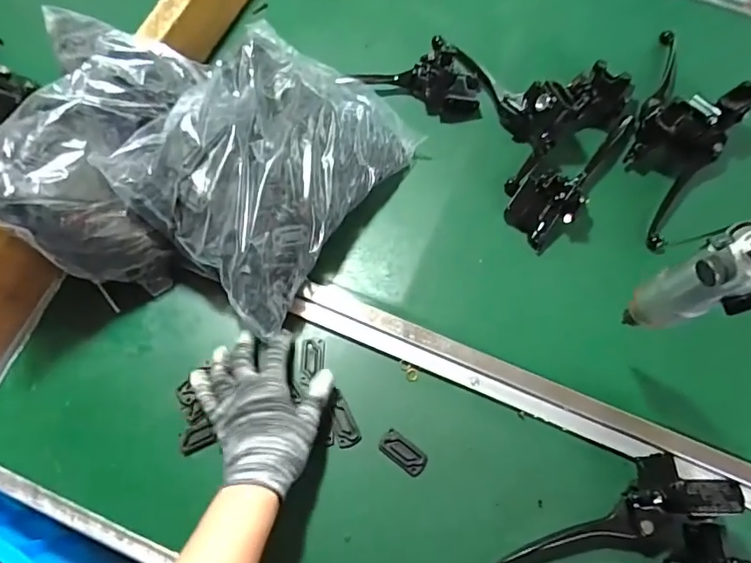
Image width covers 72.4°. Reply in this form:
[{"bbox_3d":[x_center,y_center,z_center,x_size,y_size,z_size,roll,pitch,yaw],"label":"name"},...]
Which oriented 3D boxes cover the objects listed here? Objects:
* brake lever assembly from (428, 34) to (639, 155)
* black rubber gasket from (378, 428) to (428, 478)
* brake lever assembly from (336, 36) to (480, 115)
[{"bbox_3d":[0.196,-0.249,0.634,0.141,0.067,0.210,-42,76,-15],"label":"brake lever assembly"},{"bbox_3d":[0.027,0.168,0.506,0.050,0.004,0.025,35,73,11],"label":"black rubber gasket"},{"bbox_3d":[0.048,-0.252,0.637,0.180,0.059,0.073,5,70,1],"label":"brake lever assembly"}]

